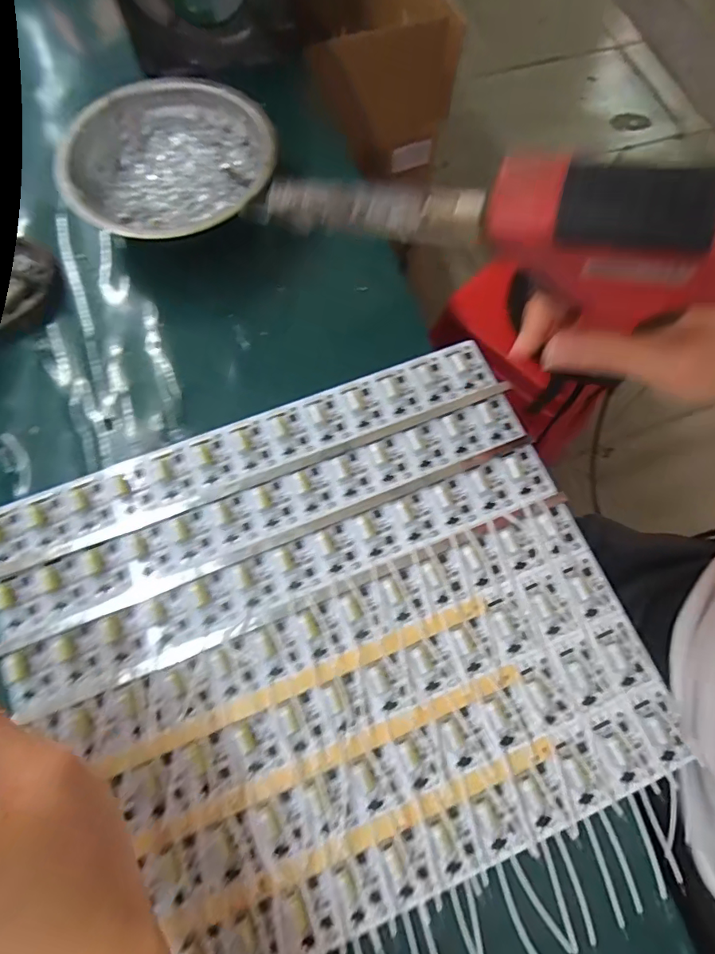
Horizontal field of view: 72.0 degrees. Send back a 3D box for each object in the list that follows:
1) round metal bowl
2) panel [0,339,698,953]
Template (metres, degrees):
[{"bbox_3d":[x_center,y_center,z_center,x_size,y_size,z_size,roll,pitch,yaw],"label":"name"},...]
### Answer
[{"bbox_3d":[-0.123,-0.203,0.320,0.126,0.034,0.126,0,73,-1],"label":"round metal bowl"},{"bbox_3d":[-0.014,0.075,0.246,0.286,0.009,0.242,-23,75,-8],"label":"panel"}]

